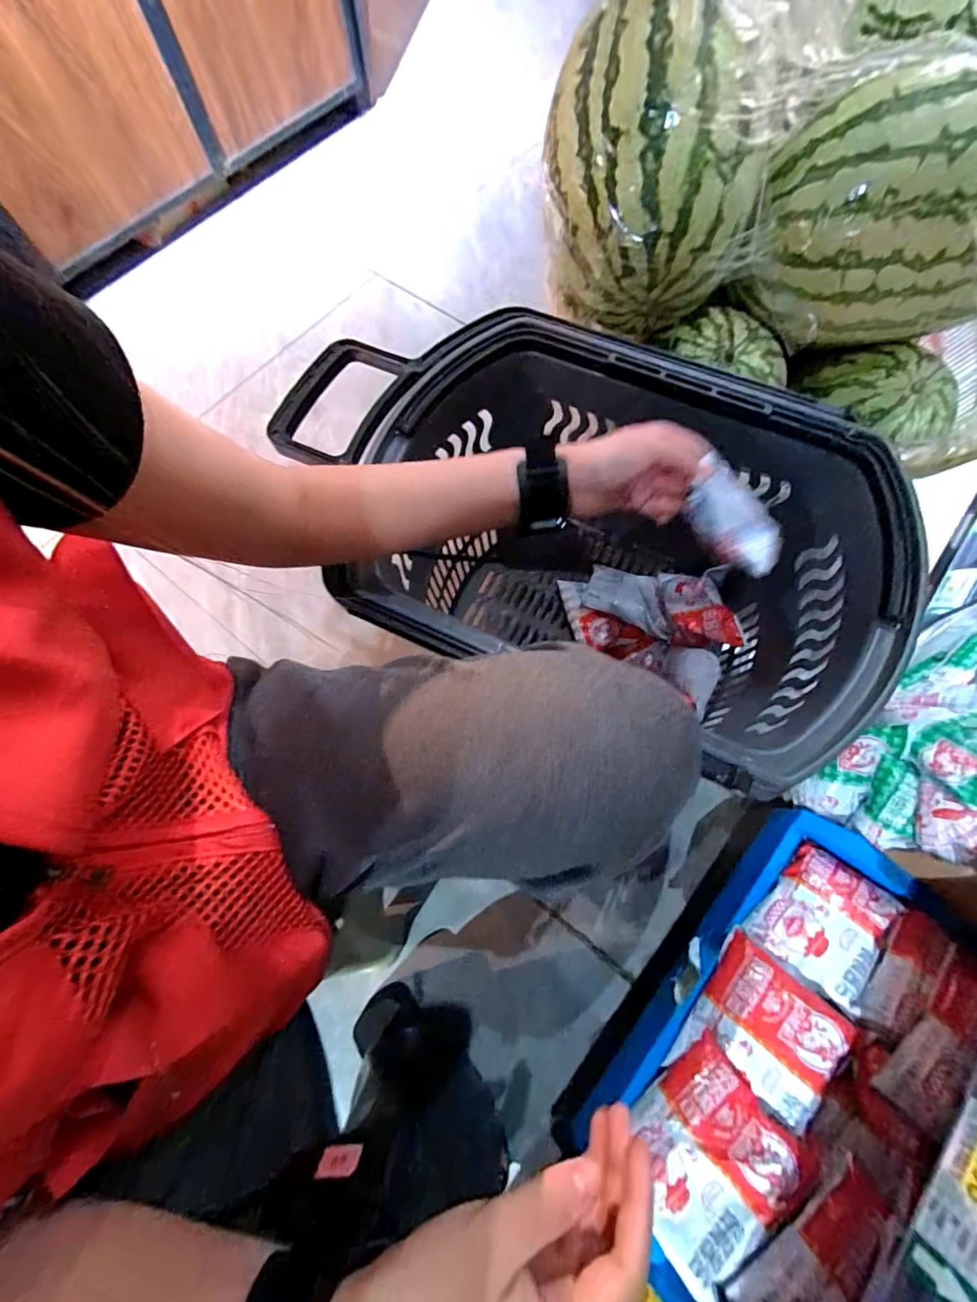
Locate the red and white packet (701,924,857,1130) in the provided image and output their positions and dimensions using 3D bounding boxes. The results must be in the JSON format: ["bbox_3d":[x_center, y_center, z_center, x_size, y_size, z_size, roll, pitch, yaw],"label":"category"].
[{"bbox_3d":[0.250,0.335,0.426,0.104,0.016,0.096,35,77,34],"label":"red and white packet"}]

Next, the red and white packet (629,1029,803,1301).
[{"bbox_3d":[0.180,0.421,0.396,0.128,0.026,0.105,-33,52,-10],"label":"red and white packet"}]

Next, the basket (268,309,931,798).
[{"bbox_3d":[0.078,-0.090,0.594,0.591,0.360,0.370,25,74,9],"label":"basket"}]

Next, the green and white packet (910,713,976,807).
[{"bbox_3d":[0.446,0.084,0.433,0.099,0.041,0.071,-56,48,13],"label":"green and white packet"}]

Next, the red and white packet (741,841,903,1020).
[{"bbox_3d":[0.328,0.262,0.465,0.093,0.035,0.117,31,73,37],"label":"red and white packet"}]

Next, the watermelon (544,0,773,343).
[{"bbox_3d":[0.168,-0.495,0.500,0.203,0.200,0.198,-1,72,1],"label":"watermelon"}]

